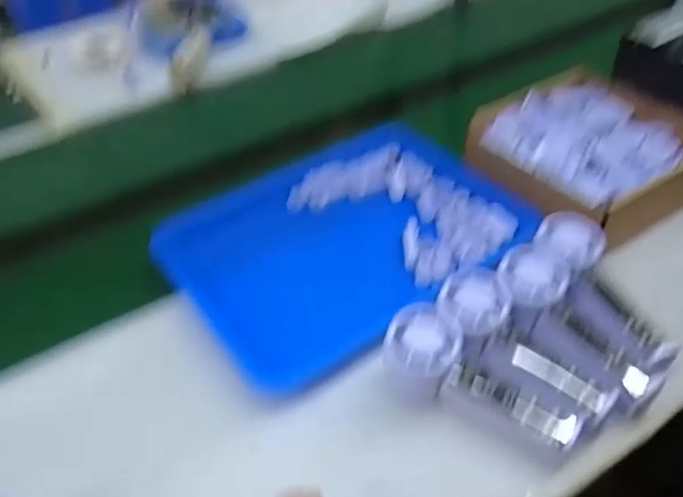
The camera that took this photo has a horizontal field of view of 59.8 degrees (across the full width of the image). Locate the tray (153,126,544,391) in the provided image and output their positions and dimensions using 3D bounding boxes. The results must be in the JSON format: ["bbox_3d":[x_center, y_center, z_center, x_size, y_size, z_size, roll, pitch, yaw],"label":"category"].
[{"bbox_3d":[0.005,-0.007,0.625,0.344,0.039,0.259,-30,49,-25],"label":"tray"}]

